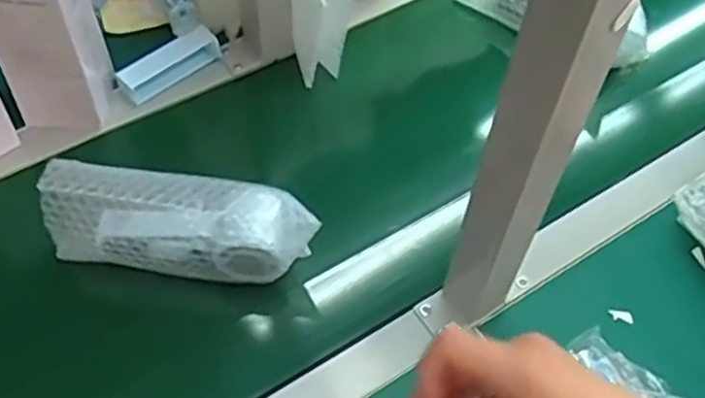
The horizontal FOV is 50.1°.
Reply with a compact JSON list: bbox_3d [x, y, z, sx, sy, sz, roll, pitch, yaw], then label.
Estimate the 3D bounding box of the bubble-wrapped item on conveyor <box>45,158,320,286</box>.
[{"bbox_3d":[-0.136,0.015,0.610,0.205,0.077,0.059,7,56,0],"label":"bubble-wrapped item on conveyor"}]

